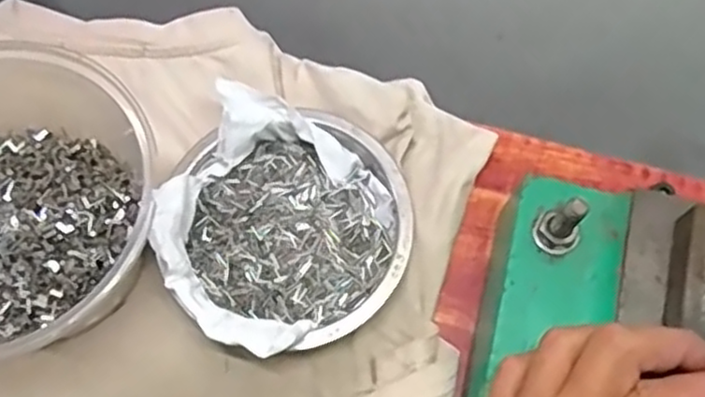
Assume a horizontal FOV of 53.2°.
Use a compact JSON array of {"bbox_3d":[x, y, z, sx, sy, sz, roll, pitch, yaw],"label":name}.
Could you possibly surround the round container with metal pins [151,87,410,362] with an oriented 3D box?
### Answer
[{"bbox_3d":[-0.030,0.012,0.347,0.114,0.032,0.129,5,68,-1],"label":"round container with metal pins"}]

